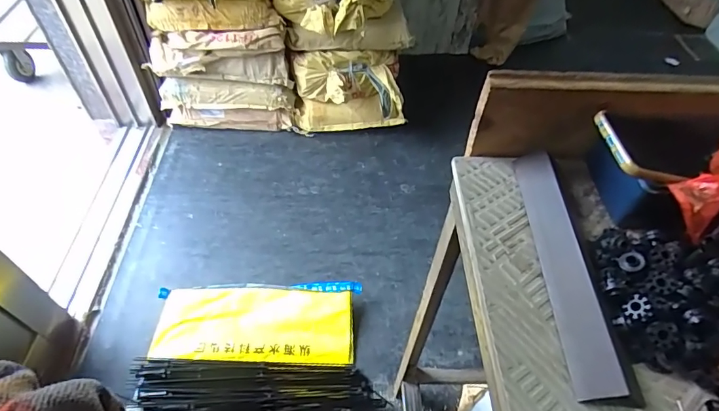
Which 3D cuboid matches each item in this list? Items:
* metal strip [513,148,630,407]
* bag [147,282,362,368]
[{"bbox_3d":[0.173,0.044,0.378,0.034,0.009,0.236,-25,43,29],"label":"metal strip"},{"bbox_3d":[-0.269,0.301,1.126,0.515,0.043,0.213,1,52,1],"label":"bag"}]

